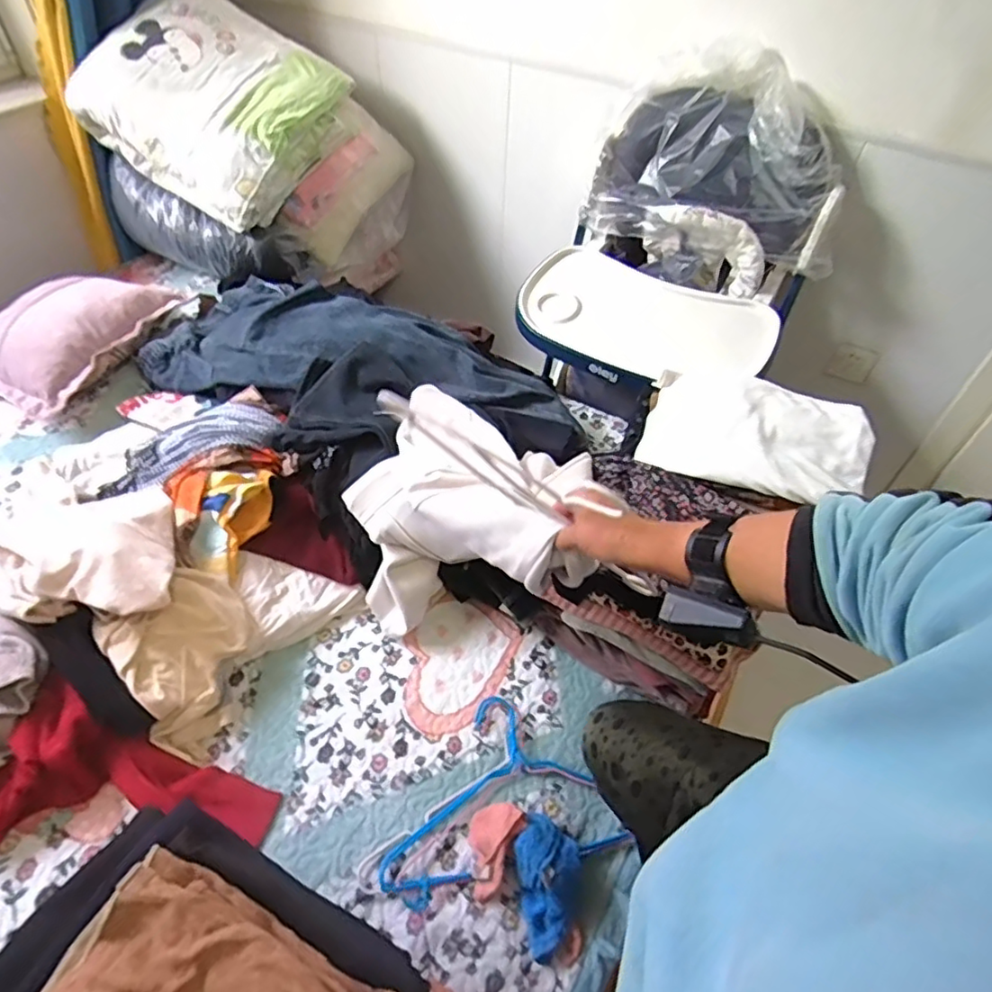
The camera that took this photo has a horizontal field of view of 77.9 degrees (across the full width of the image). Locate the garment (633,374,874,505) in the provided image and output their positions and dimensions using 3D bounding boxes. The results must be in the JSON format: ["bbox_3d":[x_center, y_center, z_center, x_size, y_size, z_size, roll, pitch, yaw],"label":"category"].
[{"bbox_3d":[0.395,-0.090,0.945,0.314,0.077,0.229,24,53,18],"label":"garment"}]

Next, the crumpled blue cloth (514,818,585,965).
[{"bbox_3d":[0.069,0.477,0.761,0.082,0.057,0.148,-8,50,-8],"label":"crumpled blue cloth"}]

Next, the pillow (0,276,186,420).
[{"bbox_3d":[-0.977,-0.386,1.357,0.433,0.196,0.392,24,53,18],"label":"pillow"}]

